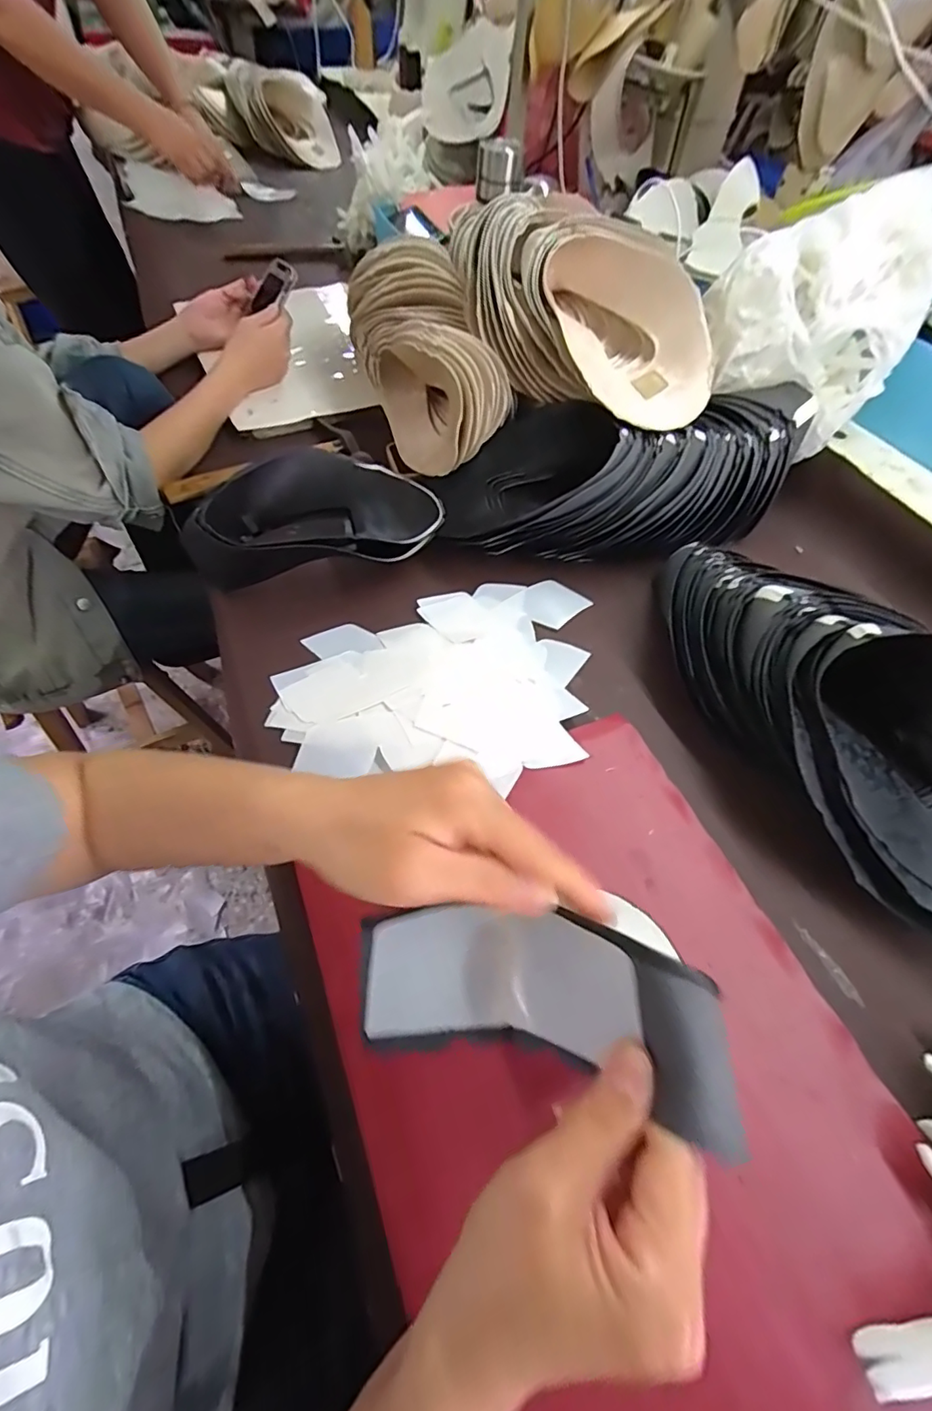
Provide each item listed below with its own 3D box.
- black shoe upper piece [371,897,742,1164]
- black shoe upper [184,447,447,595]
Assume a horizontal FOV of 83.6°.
[{"bbox_3d":[0.027,0.124,0.223,0.153,0.043,0.063,-1,56,26],"label":"black shoe upper piece"},{"bbox_3d":[-0.158,-0.203,0.550,0.258,0.064,0.141,-17,59,-12],"label":"black shoe upper"}]

